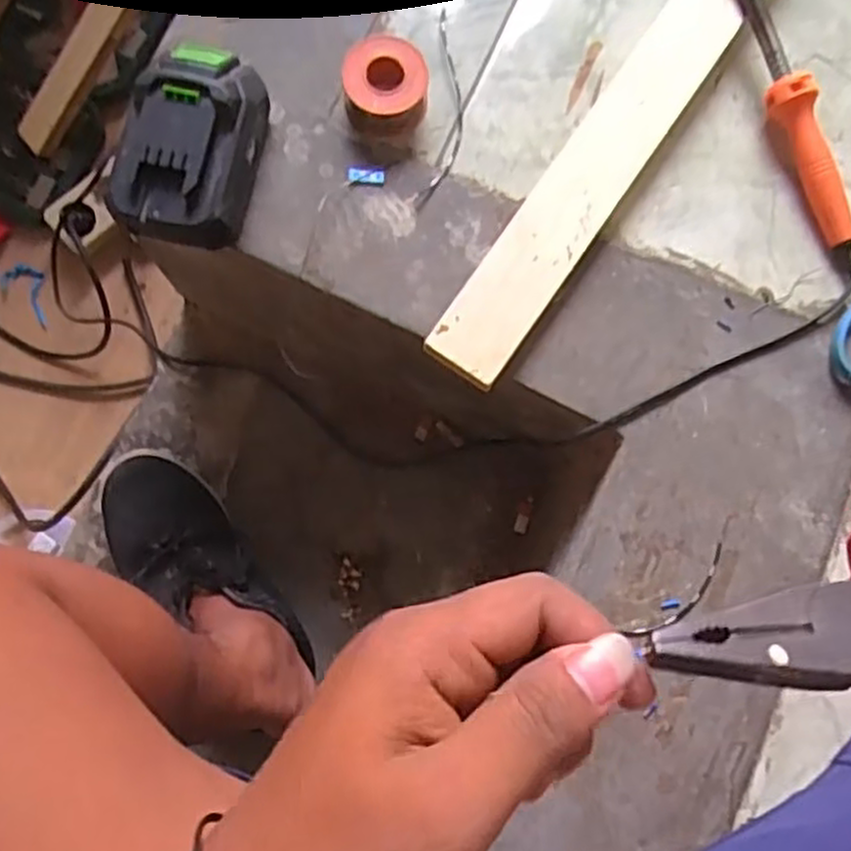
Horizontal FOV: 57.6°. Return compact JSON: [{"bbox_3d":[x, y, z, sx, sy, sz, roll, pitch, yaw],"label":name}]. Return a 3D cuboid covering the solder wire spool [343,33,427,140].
[{"bbox_3d":[-0.026,-0.228,0.521,0.055,0.029,0.052,-6,80,-1],"label":"solder wire spool"}]

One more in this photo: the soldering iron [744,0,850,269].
[{"bbox_3d":[0.240,-0.217,0.516,0.022,0.033,0.233,-17,80,-3],"label":"soldering iron"}]

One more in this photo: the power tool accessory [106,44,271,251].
[{"bbox_3d":[-0.151,-0.183,0.501,0.080,0.052,0.125,13,80,2],"label":"power tool accessory"}]

